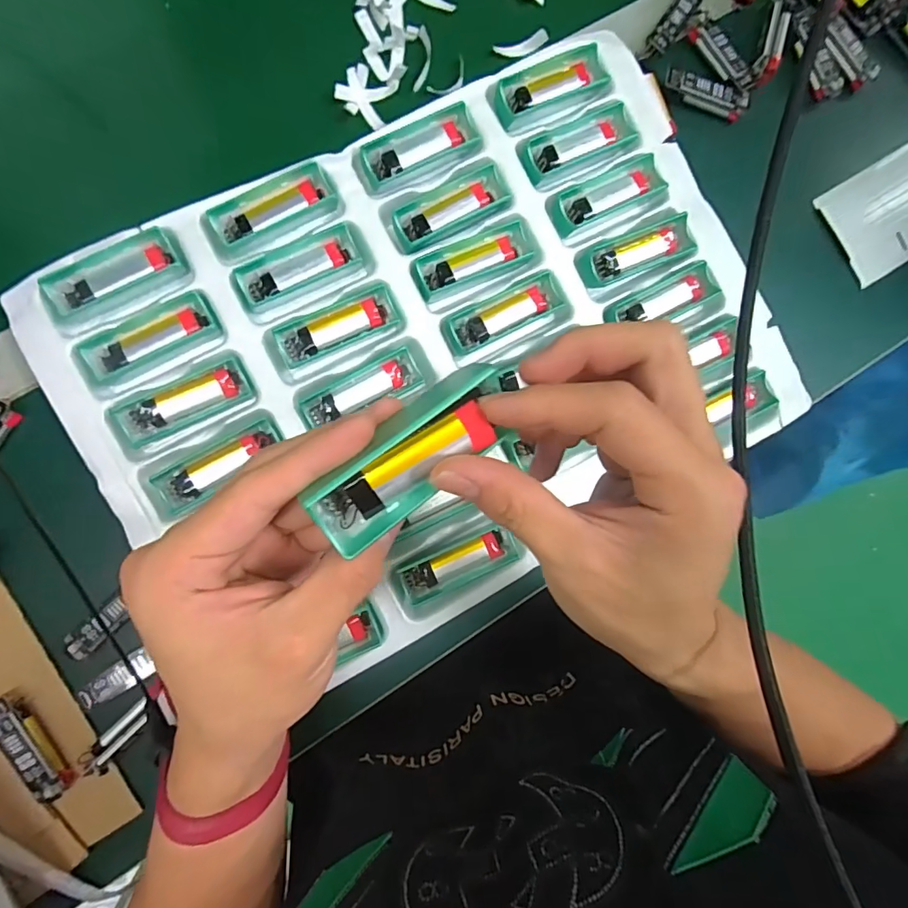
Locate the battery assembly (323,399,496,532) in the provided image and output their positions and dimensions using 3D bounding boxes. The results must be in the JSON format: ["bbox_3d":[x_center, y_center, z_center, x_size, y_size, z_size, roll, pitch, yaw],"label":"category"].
[{"bbox_3d":[-0.015,0.004,0.172,0.061,0.009,0.016,-32,93,-1],"label":"battery assembly"}]

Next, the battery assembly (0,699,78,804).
[{"bbox_3d":[-0.260,0.180,0.307,0.017,0.016,0.068,-30,93,-7],"label":"battery assembly"}]

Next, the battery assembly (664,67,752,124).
[{"bbox_3d":[0.191,-0.272,0.383,0.066,0.013,0.020,14,87,-7],"label":"battery assembly"}]

